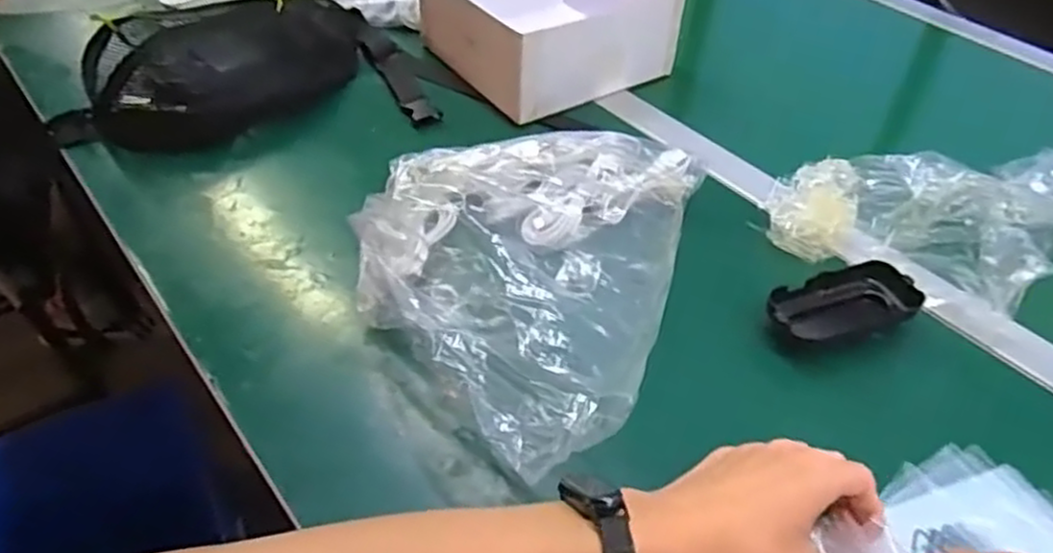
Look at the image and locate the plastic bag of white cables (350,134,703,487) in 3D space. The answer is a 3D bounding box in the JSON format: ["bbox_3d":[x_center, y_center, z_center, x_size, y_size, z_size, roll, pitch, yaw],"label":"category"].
[{"bbox_3d":[-0.003,-0.017,0.538,0.209,0.073,0.310,12,45,11],"label":"plastic bag of white cables"}]

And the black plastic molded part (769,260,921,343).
[{"bbox_3d":[0.226,0.020,0.542,0.110,0.024,0.052,-17,48,-18],"label":"black plastic molded part"}]

